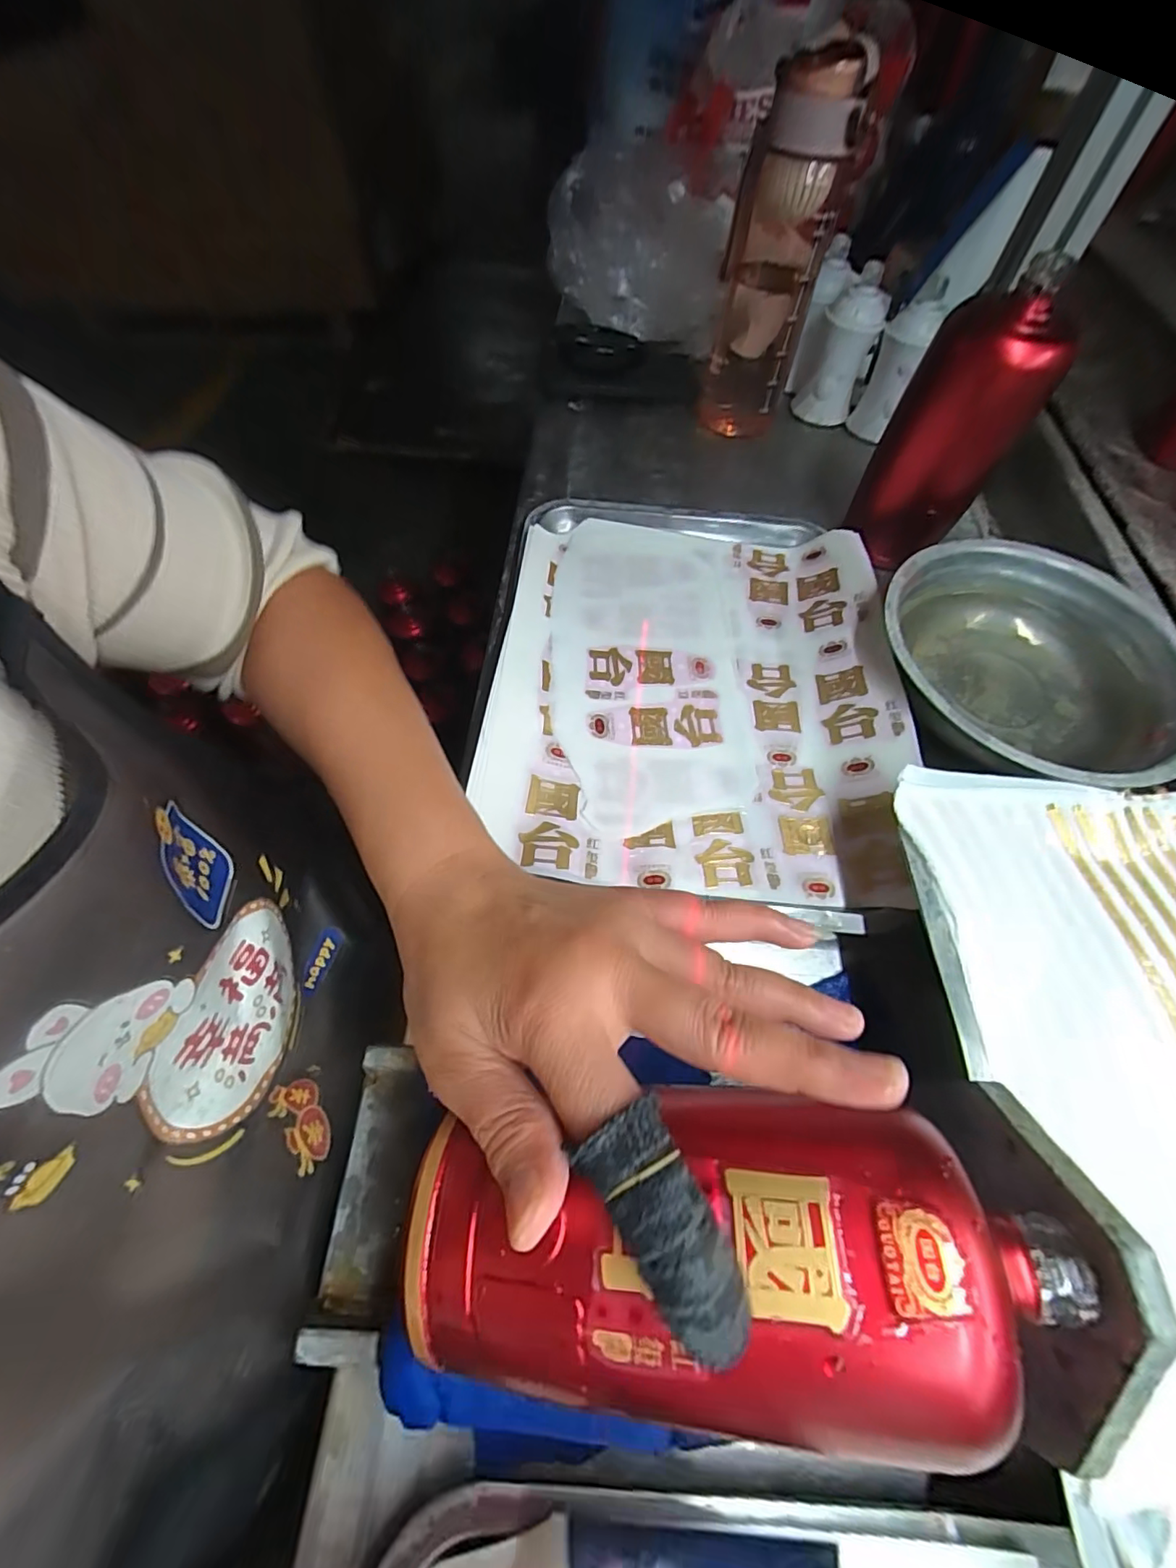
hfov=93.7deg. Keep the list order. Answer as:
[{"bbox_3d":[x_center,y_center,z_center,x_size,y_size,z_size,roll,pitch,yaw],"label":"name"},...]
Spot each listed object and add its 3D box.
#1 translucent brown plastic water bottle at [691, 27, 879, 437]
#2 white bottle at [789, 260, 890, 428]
[{"bbox_3d":[0.158,-0.446,0.482,0.086,0.236,0.095,13,61,6],"label":"translucent brown plastic water bottle"},{"bbox_3d":[0.253,-0.433,0.551,0.057,0.116,0.058,12,61,5],"label":"white bottle"}]

